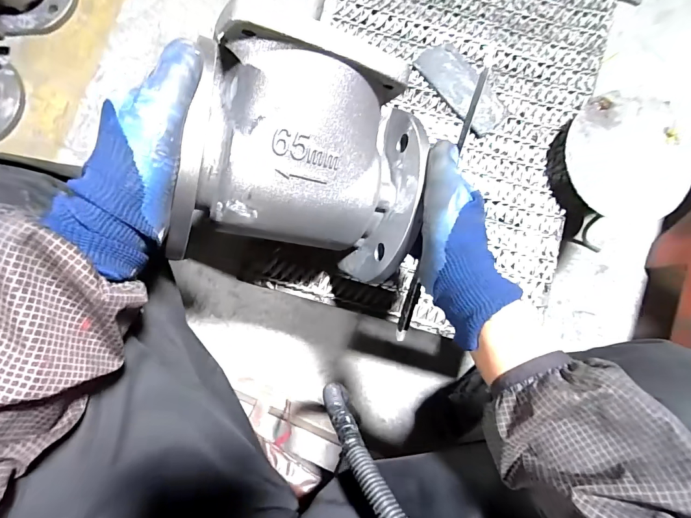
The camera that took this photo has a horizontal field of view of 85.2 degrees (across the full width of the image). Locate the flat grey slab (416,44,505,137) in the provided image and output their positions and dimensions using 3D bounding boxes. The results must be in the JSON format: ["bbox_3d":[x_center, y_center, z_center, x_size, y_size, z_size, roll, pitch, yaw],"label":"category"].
[{"bbox_3d":[0.158,-0.232,0.506,0.060,0.013,0.135,-40,87,0],"label":"flat grey slab"}]

